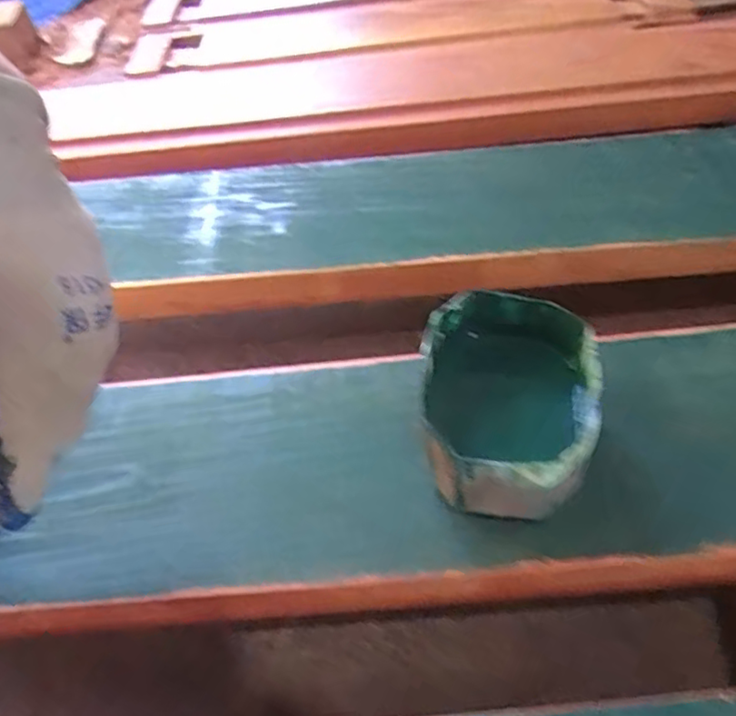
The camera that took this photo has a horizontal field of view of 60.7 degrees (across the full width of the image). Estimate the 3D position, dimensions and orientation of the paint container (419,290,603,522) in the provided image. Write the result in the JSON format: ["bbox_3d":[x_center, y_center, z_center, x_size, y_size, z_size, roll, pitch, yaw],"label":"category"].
[{"bbox_3d":[0.123,0.036,0.554,0.137,0.089,0.197,0,49,6],"label":"paint container"}]

